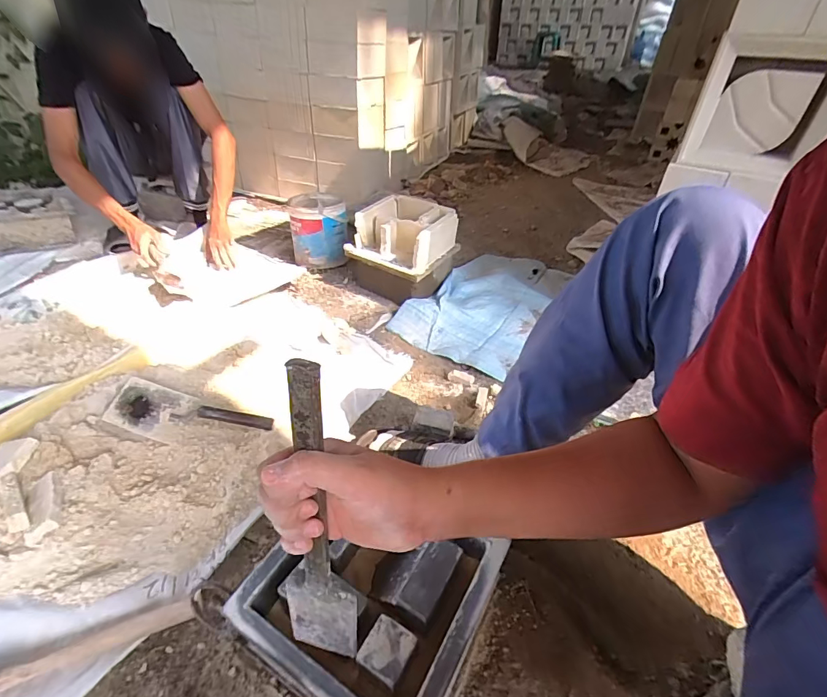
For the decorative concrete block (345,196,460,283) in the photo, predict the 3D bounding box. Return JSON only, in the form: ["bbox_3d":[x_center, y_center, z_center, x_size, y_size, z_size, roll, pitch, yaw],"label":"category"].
[{"bbox_3d":[-0.023,-0.321,1.178,0.234,0.133,0.247,25,42,29],"label":"decorative concrete block"}]

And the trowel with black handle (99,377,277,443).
[{"bbox_3d":[-0.407,0.114,0.783,0.281,0.055,0.107,3,37,2],"label":"trowel with black handle"}]

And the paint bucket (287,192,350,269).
[{"bbox_3d":[-0.300,-0.378,1.342,0.175,0.182,0.163,-9,37,-13],"label":"paint bucket"}]

